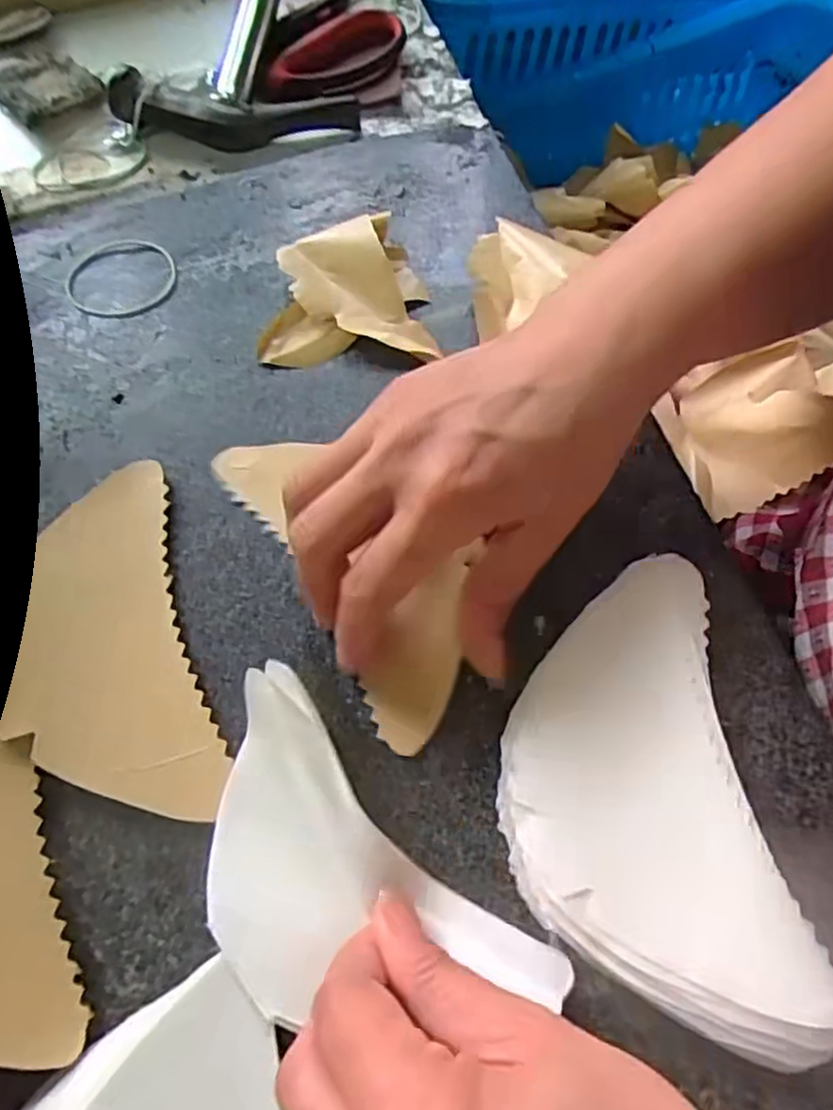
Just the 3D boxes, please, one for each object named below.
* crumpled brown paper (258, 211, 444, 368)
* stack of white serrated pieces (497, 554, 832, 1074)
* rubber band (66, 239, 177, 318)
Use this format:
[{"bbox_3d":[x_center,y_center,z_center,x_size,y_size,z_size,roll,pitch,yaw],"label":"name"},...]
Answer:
[{"bbox_3d":[-0.035,-0.130,0.345,0.079,0.016,0.079,-4,67,1],"label":"crumpled brown paper"},{"bbox_3d":[0.075,0.082,0.245,0.087,0.022,0.157,-9,67,-1],"label":"stack of white serrated pieces"},{"bbox_3d":[-0.156,-0.148,0.370,0.056,0.004,0.056,-1,67,2],"label":"rubber band"}]

